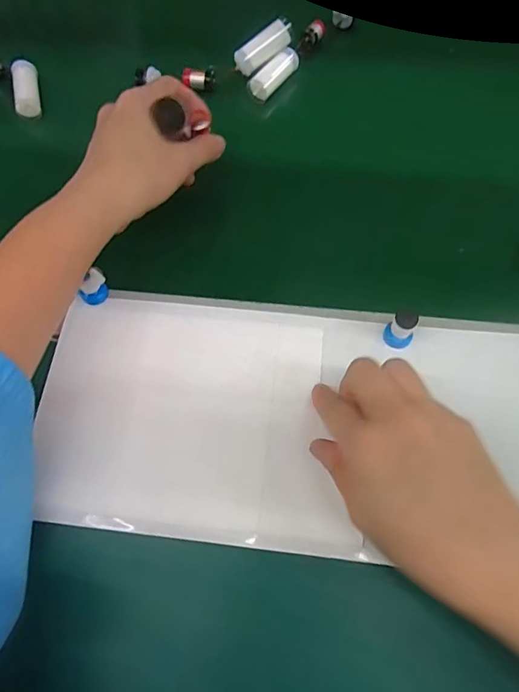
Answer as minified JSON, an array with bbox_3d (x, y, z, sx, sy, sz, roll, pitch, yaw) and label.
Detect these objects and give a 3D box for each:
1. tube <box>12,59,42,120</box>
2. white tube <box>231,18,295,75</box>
[{"bbox_3d":[-0.208,-0.228,0.420,0.018,0.017,0.053,-6,86,0],"label":"tube"},{"bbox_3d":[0.004,-0.261,0.411,0.055,0.017,0.019,-34,69,11],"label":"white tube"}]

